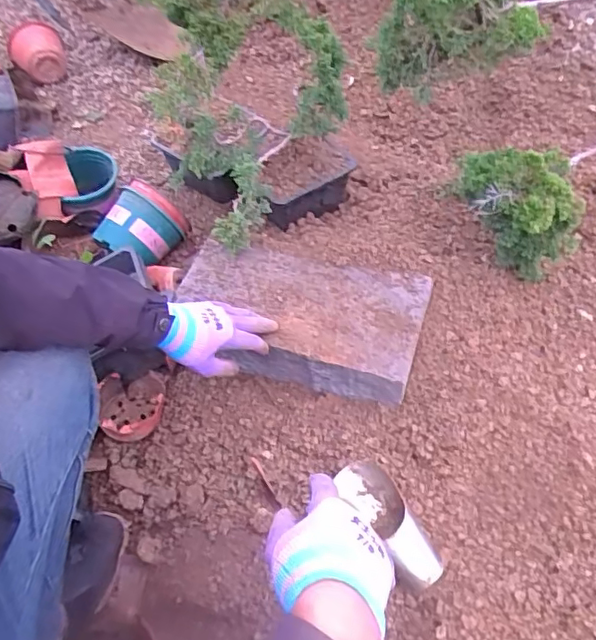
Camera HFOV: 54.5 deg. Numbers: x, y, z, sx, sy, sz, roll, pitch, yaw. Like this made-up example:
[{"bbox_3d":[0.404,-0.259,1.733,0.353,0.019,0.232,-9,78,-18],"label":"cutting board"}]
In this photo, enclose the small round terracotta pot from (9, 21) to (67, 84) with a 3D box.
[{"bbox_3d":[-0.613,-0.626,1.368,0.120,0.097,0.117,-18,57,-15],"label":"small round terracotta pot"}]

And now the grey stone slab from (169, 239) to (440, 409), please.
[{"bbox_3d":[-0.001,-0.003,0.851,0.341,0.104,0.168,15,55,8],"label":"grey stone slab"}]

